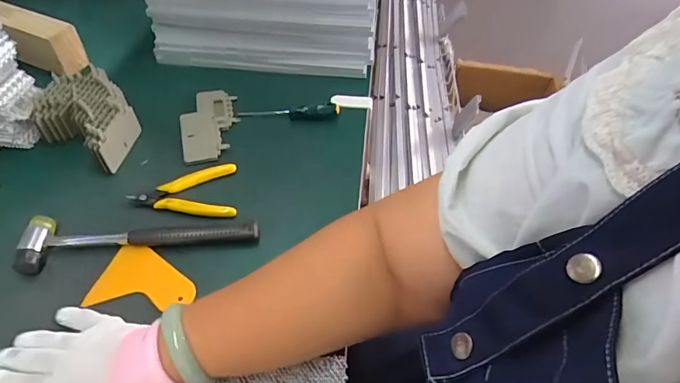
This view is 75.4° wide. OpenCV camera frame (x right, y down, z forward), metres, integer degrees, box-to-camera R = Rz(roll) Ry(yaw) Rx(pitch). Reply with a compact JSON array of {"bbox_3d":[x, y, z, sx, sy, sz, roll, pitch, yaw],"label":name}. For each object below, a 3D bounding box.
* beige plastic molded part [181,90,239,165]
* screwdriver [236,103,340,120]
[{"bbox_3d":[-0.177,-0.094,0.599,0.073,0.012,0.137,0,47,-20],"label":"beige plastic molded part"},{"bbox_3d":[-0.073,-0.113,0.618,0.143,0.019,0.017,0,47,-3],"label":"screwdriver"}]

